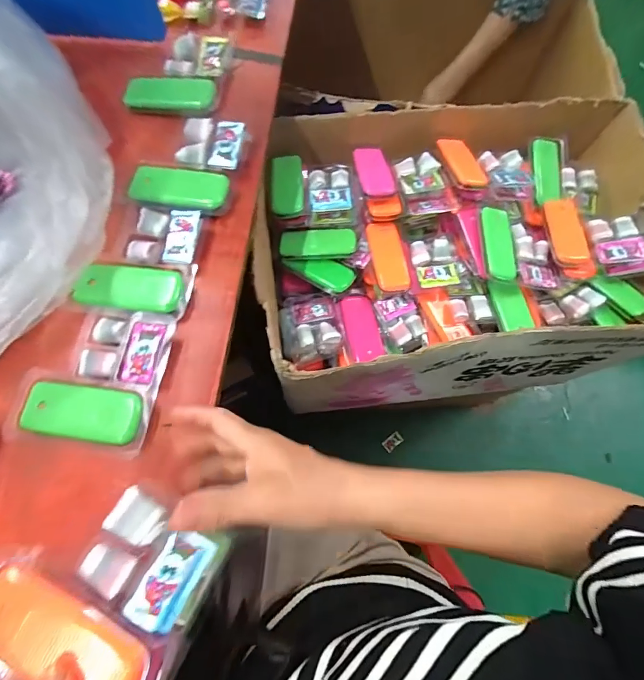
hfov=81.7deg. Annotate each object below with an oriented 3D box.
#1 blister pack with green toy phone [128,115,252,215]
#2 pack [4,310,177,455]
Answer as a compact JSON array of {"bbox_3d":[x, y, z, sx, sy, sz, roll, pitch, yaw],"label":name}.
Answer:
[{"bbox_3d":[-0.144,-0.193,0.405,0.104,0.016,0.118,14,72,2],"label":"blister pack with green toy phone"},{"bbox_3d":[-0.202,0.033,0.335,0.115,0.020,0.122,9,72,0],"label":"pack"}]

